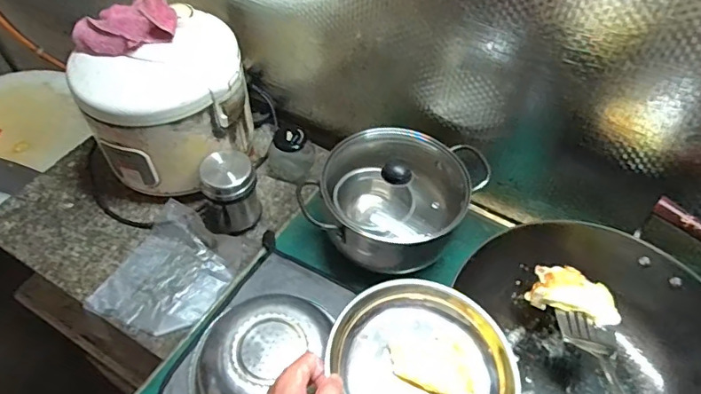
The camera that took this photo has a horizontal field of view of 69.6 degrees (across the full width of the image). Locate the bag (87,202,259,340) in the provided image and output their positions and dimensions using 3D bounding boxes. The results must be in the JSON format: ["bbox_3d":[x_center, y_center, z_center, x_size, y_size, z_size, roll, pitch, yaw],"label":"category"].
[{"bbox_3d":[-0.278,0.118,0.796,0.177,0.025,0.204,24,55,15],"label":"bag"}]

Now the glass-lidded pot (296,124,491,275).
[{"bbox_3d":[0.065,0.005,0.786,0.217,0.153,0.218,23,54,14],"label":"glass-lidded pot"}]

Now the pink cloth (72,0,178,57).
[{"bbox_3d":[-0.342,-0.252,0.744,0.169,0.066,0.077,-10,51,14],"label":"pink cloth"}]

